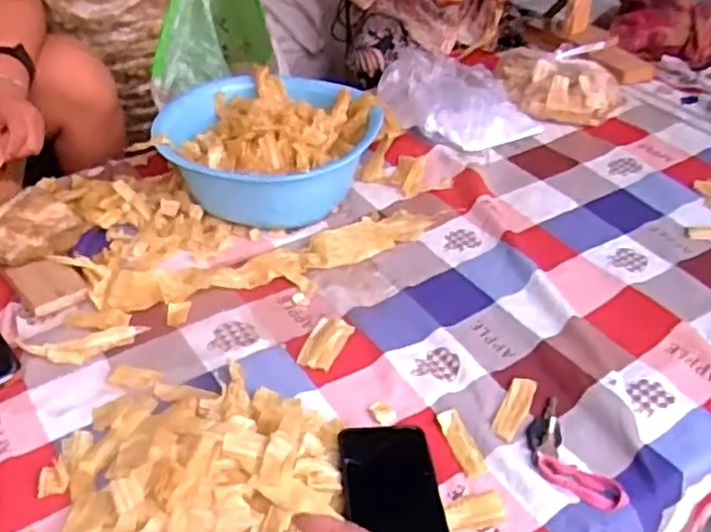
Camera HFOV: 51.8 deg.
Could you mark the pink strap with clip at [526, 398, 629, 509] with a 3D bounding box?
[{"bbox_3d":[0.180,0.160,0.629,0.051,0.013,0.116,-14,41,-15],"label":"pink strap with clip"}]

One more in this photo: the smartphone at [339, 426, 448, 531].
[{"bbox_3d":[0.032,0.194,0.593,0.076,0.013,0.163,-4,40,-4],"label":"smartphone"}]

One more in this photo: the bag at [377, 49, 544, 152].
[{"bbox_3d":[0.147,-0.250,1.097,0.174,0.066,0.220,-25,45,-26],"label":"bag"}]

